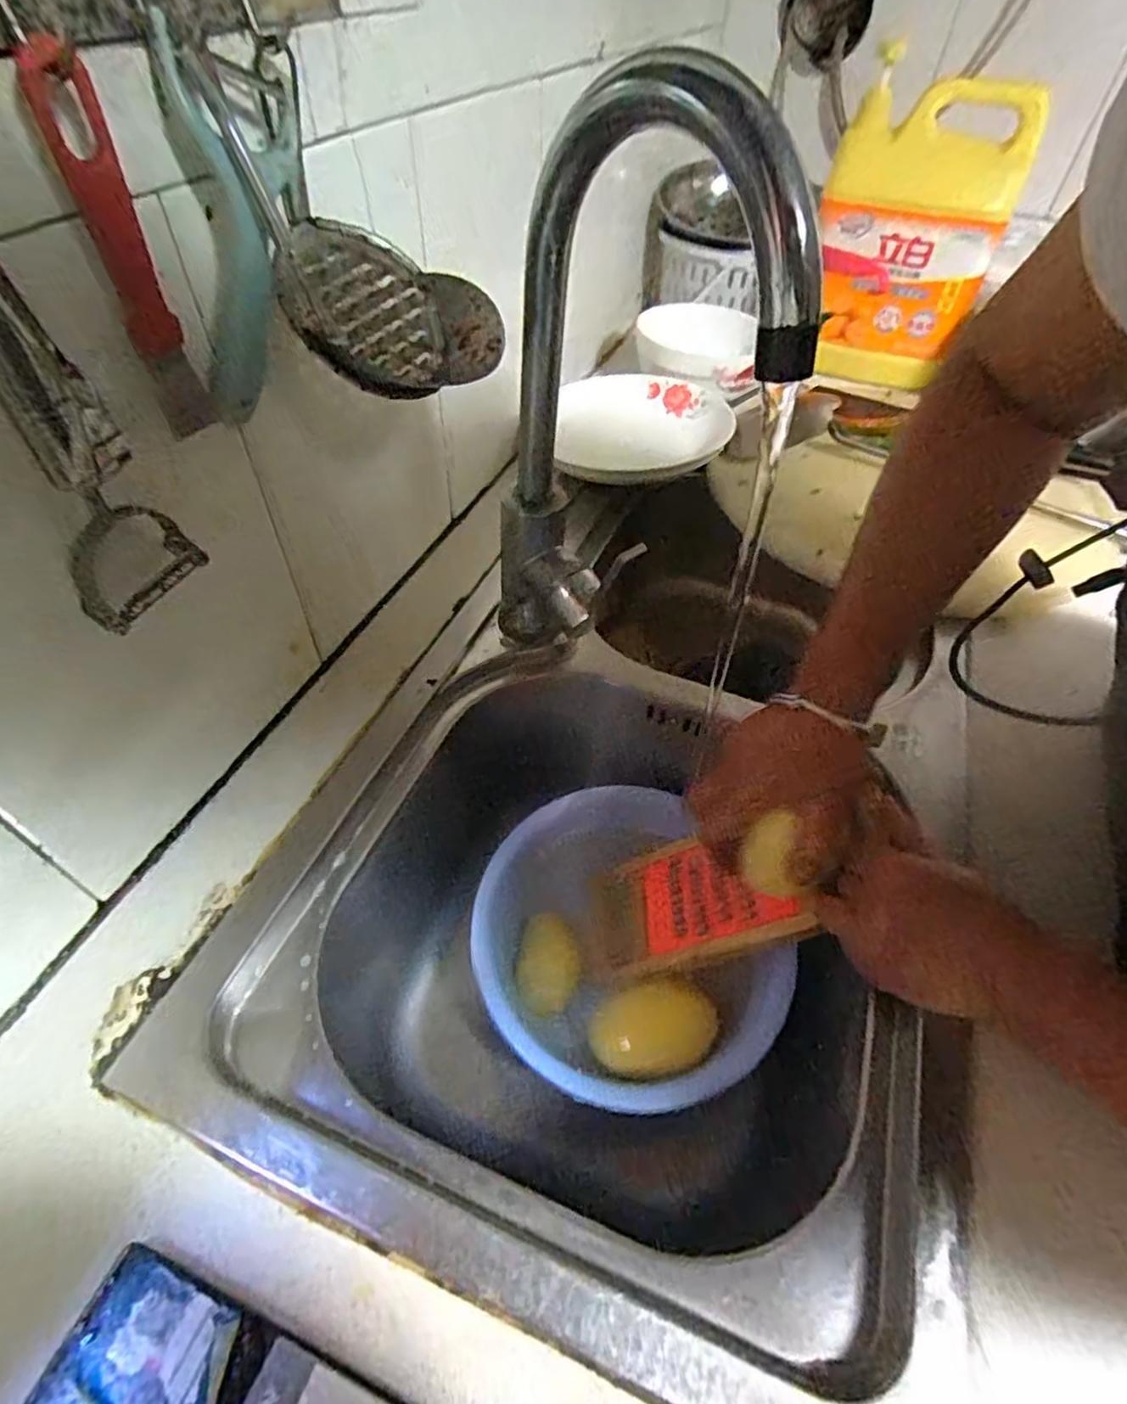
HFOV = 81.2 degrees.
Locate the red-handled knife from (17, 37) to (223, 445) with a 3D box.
[{"bbox_3d":[-0.168,-0.168,0.255,0.021,0.122,0.015,-29,57,-25],"label":"red-handled knife"}]

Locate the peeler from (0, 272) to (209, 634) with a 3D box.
[{"bbox_3d":[-0.186,-0.107,0.237,0.048,0.170,0.025,-34,59,-27],"label":"peeler"}]

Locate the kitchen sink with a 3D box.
[{"bbox_3d":[0.015,0.159,0.453,0.385,0.195,0.356,13,50,7],"label":"kitchen sink"}]

